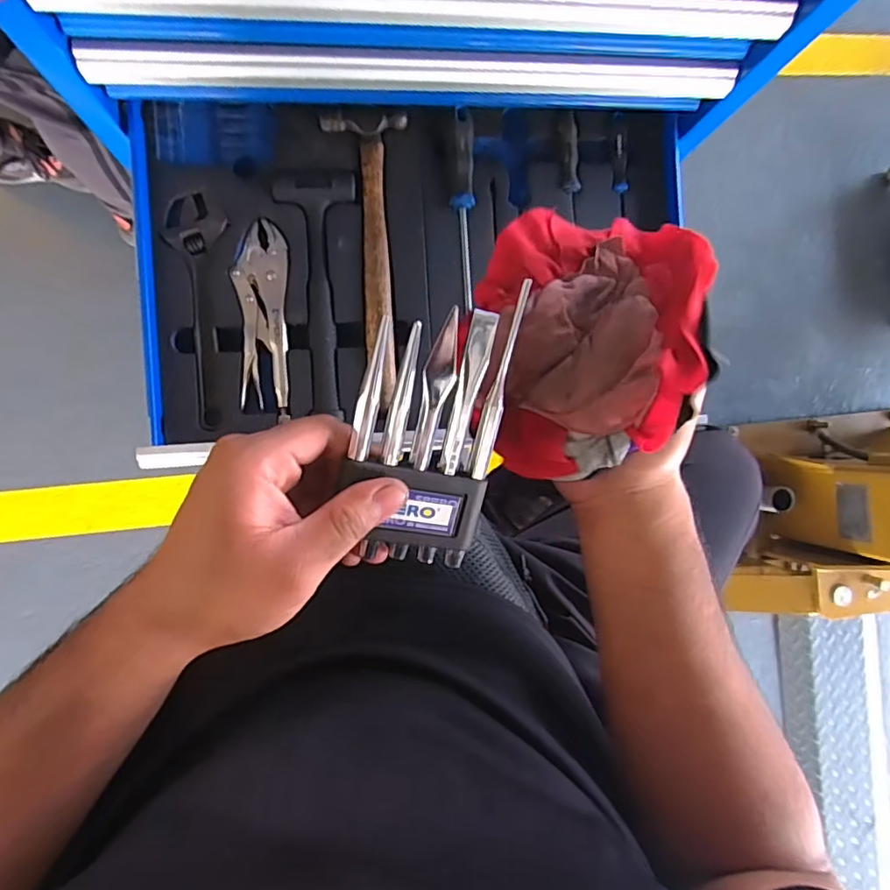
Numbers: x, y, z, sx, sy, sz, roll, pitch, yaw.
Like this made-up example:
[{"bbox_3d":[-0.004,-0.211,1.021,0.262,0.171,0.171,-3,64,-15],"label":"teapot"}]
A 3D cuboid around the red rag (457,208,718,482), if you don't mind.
[{"bbox_3d":[0.069,-0.063,0.298,0.106,0.073,0.150,14,84,-2],"label":"red rag"}]

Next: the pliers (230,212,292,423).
[{"bbox_3d":[-0.200,-0.137,0.611,0.057,0.013,0.209,-1,89,-6],"label":"pliers"}]

